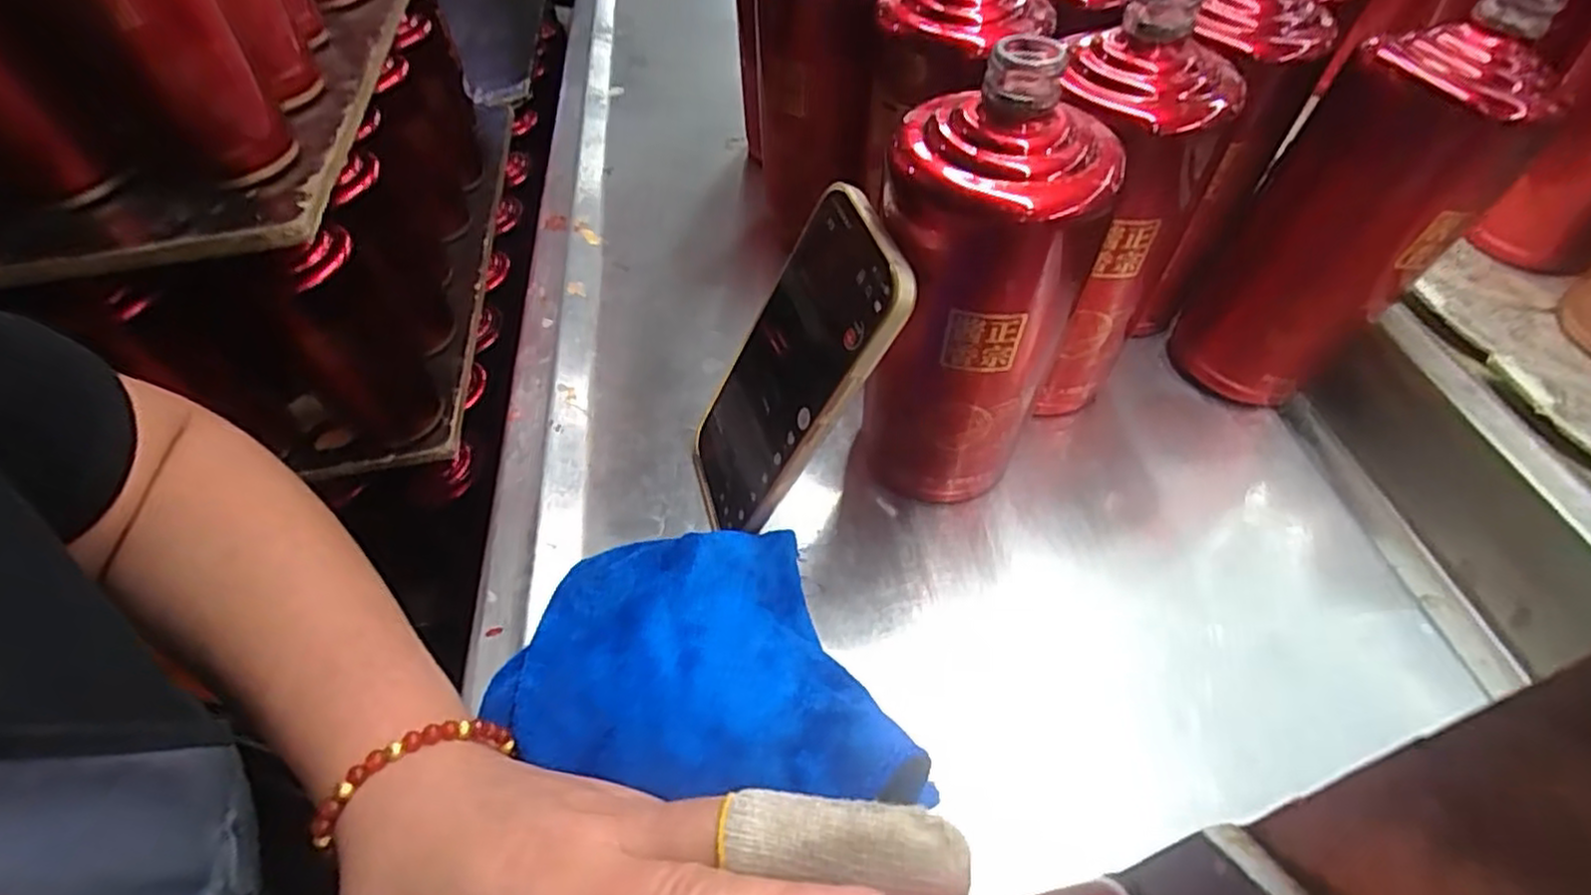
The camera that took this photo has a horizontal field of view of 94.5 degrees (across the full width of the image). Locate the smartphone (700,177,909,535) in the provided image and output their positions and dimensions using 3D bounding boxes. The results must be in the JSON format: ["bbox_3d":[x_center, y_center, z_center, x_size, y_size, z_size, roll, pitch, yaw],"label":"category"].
[{"bbox_3d":[-0.005,-0.026,0.322,0.013,0.167,0.083,4,52,-31],"label":"smartphone"}]

